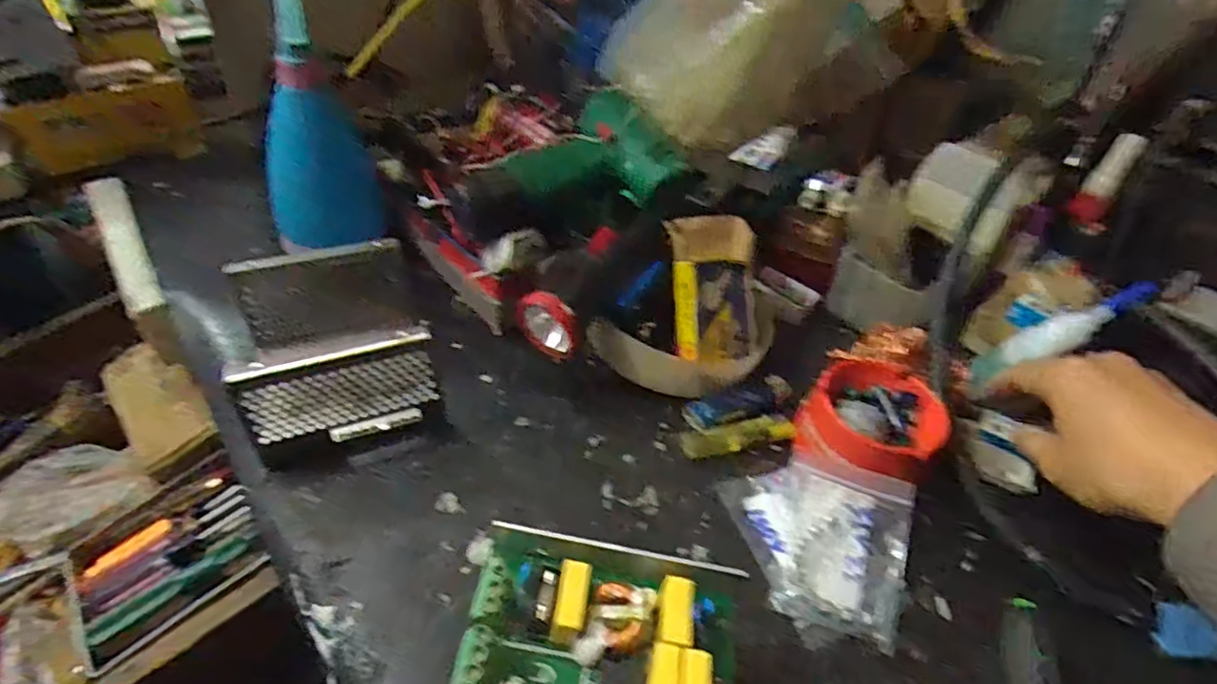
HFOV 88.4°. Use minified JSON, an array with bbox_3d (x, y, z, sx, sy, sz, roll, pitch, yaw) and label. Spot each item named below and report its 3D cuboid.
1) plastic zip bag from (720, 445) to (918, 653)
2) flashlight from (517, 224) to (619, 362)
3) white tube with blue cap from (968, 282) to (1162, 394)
[{"bbox_3d":[0.115,0.109,0.350,0.100,0.028,0.095,17,44,11],"label":"plastic zip bag"},{"bbox_3d":[-0.029,-0.034,0.435,0.043,0.055,0.100,15,44,9],"label":"flashlight"},{"bbox_3d":[0.293,-0.006,0.413,0.016,0.116,0.023,36,34,-28],"label":"white tube with blue cap"}]

